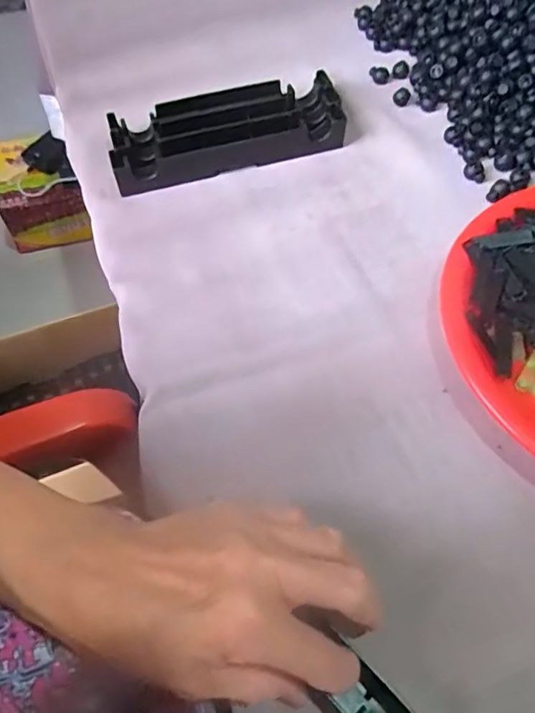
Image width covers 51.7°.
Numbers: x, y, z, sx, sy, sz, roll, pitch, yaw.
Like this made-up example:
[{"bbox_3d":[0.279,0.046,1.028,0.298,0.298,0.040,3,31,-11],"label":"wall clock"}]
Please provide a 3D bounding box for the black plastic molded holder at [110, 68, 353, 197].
[{"bbox_3d":[-0.035,-0.192,0.469,0.193,0.031,0.070,-15,59,-7],"label":"black plastic molded holder"}]

